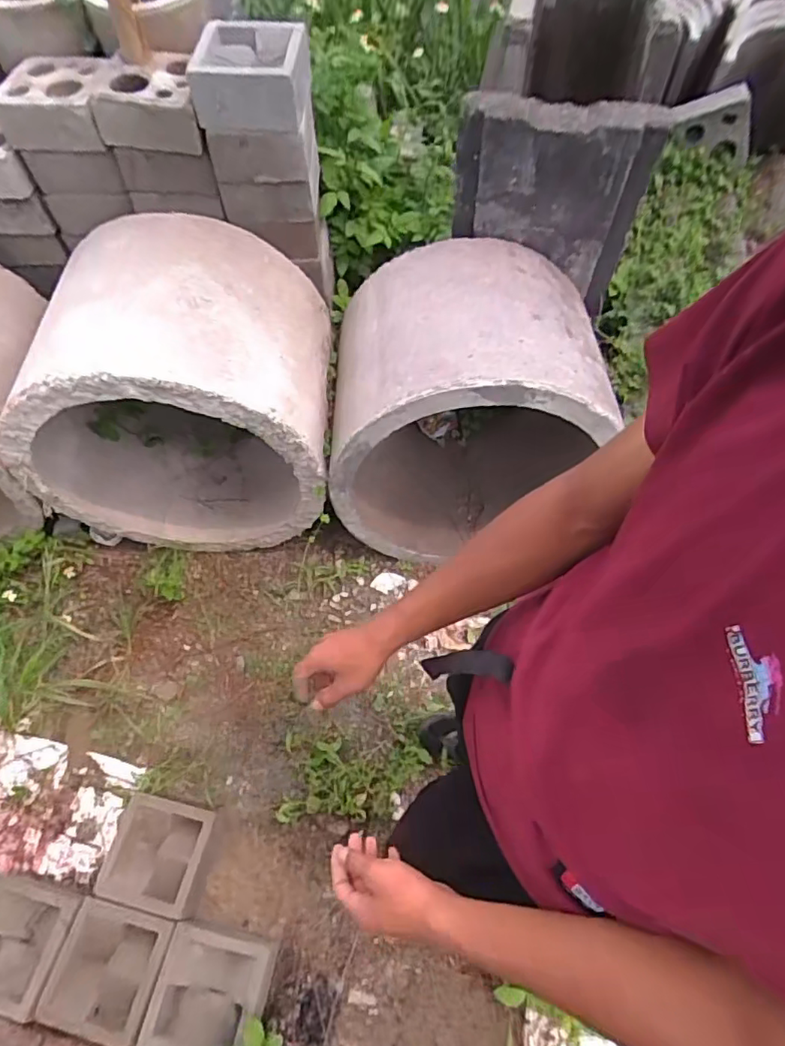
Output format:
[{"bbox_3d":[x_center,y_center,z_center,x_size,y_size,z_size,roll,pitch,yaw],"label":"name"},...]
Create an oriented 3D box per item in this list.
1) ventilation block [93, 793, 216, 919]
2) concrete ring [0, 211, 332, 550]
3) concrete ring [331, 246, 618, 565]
[{"bbox_3d":[-0.516,0.732,1.258,0.202,0.107,0.207,9,61,6],"label":"ventilation block"},{"bbox_3d":[-0.518,-0.301,1.462,0.713,0.716,0.481,-2,60,0],"label":"concrete ring"},{"bbox_3d":[0.212,-0.257,1.563,0.710,0.797,0.539,1,60,2],"label":"concrete ring"}]

